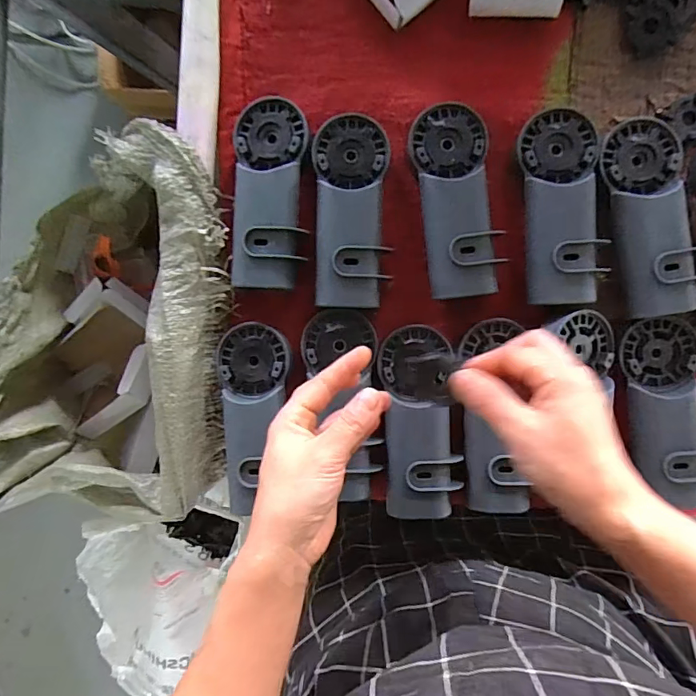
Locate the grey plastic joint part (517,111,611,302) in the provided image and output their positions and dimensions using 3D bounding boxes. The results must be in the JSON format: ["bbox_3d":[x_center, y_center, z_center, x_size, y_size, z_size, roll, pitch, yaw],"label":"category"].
[{"bbox_3d":[0.179,-0.118,0.395,0.065,0.042,0.161,-3,93,2],"label":"grey plastic joint part"}]

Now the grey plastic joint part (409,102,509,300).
[{"bbox_3d":[0.092,-0.124,0.398,0.065,0.039,0.162,-9,93,3],"label":"grey plastic joint part"}]

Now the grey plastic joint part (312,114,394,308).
[{"bbox_3d":[0.003,-0.115,0.401,0.061,0.035,0.158,-1,94,2],"label":"grey plastic joint part"}]

